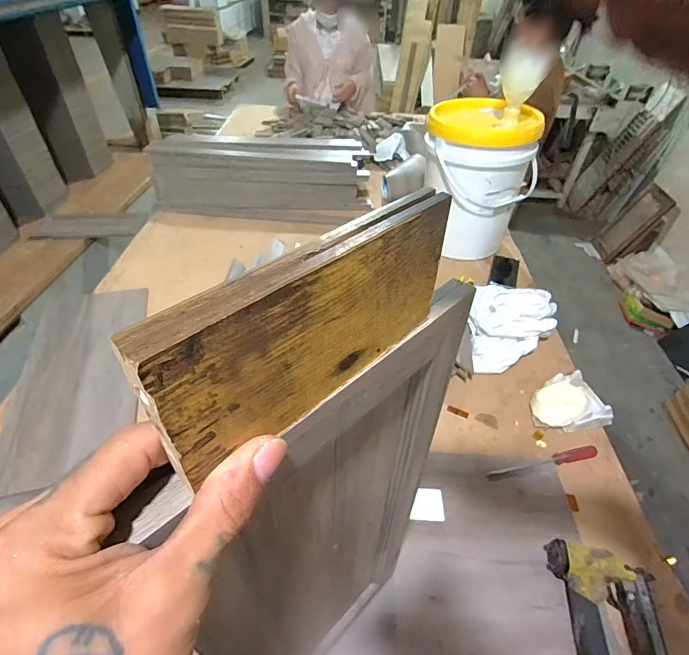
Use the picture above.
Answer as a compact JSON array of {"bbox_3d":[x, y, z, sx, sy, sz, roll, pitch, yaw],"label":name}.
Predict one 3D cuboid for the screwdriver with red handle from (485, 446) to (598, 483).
[{"bbox_3d":[0.369,0.252,0.754,0.217,0.024,0.024,-8,45,-11],"label":"screwdriver with red handle"}]

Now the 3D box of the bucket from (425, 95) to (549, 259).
[{"bbox_3d":[0.385,-0.441,1.222,0.297,0.407,0.281,14,45,11],"label":"bucket"}]

